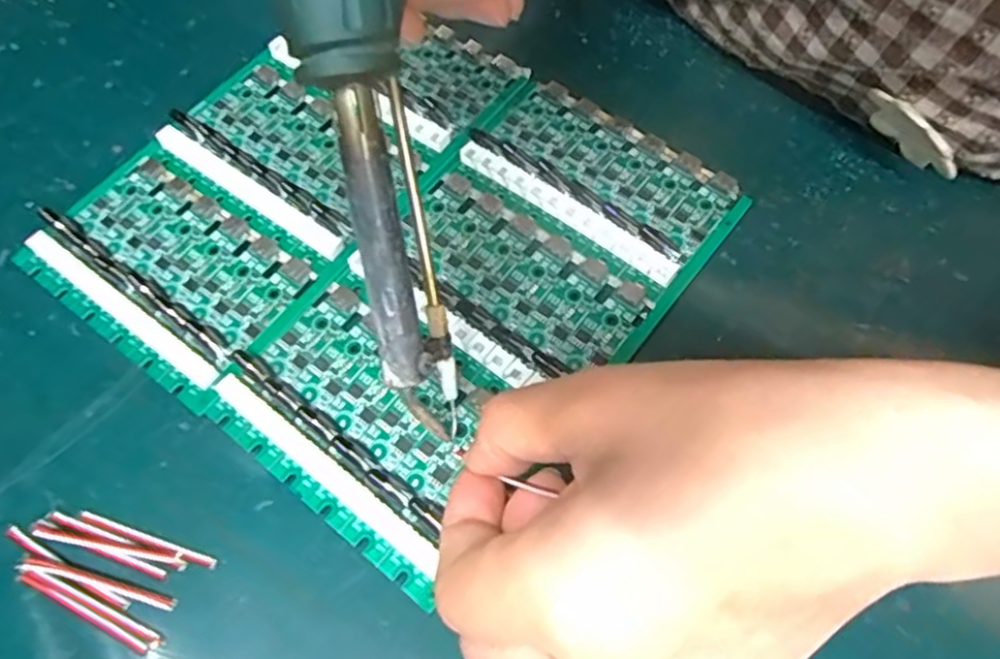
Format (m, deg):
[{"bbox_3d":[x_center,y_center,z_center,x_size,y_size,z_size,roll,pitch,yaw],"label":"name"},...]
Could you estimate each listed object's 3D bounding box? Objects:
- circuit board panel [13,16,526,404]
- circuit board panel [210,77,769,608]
[{"bbox_3d":[-0.087,-0.068,0.279,0.103,0.007,0.186,33,70,17],"label":"circuit board panel"},{"bbox_3d":[-0.003,-0.014,0.250,0.104,0.007,0.187,35,70,18],"label":"circuit board panel"}]

